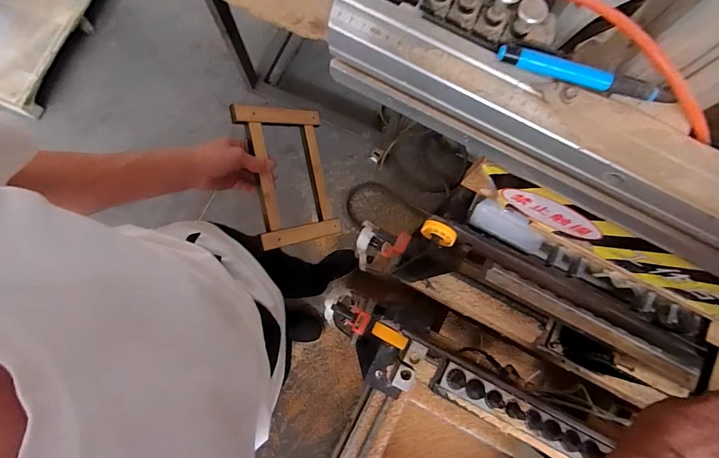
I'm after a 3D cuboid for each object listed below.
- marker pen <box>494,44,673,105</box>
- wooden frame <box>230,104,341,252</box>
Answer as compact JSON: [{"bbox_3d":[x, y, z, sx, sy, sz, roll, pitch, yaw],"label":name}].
[{"bbox_3d":[0.158,-0.107,0.259,0.125,0.013,0.011,15,79,2],"label":"marker pen"},{"bbox_3d":[-0.126,-0.094,0.662,0.179,0.026,0.237,-15,96,-47],"label":"wooden frame"}]

